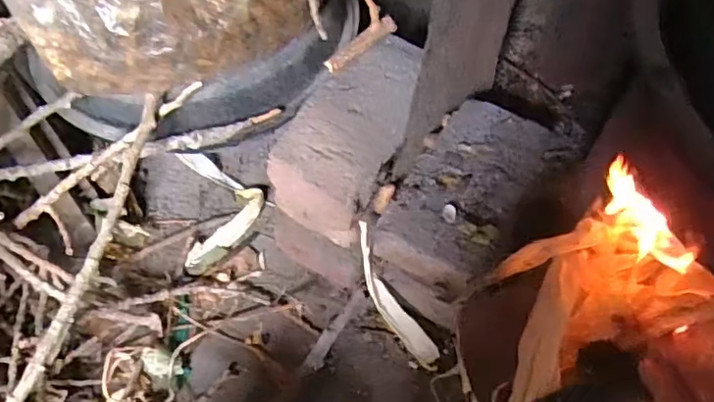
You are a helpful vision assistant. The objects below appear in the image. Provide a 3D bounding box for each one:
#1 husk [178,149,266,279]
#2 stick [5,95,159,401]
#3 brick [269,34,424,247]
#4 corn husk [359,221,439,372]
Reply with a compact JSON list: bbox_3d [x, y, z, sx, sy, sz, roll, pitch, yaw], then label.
[{"bbox_3d":[-0.173,0.000,0.767,0.101,0.026,0.187,-9,58,-7],"label":"husk"},{"bbox_3d":[-0.259,0.097,0.507,0.030,0.023,0.420,19,73,11],"label":"stick"},{"bbox_3d":[-0.001,-0.084,0.643,0.109,0.071,0.228,22,60,13],"label":"brick"},{"bbox_3d":[0.036,0.106,0.651,0.024,0.035,0.181,-34,103,-20],"label":"corn husk"}]

